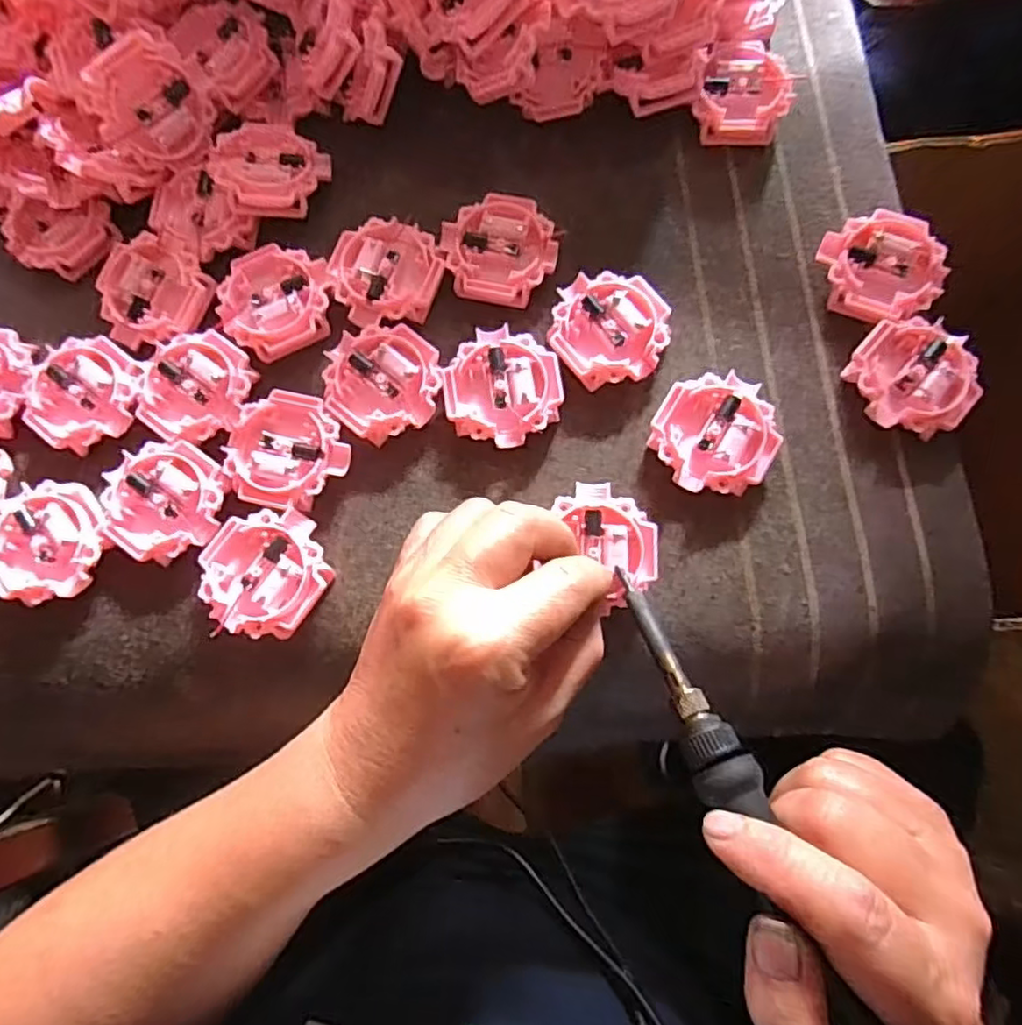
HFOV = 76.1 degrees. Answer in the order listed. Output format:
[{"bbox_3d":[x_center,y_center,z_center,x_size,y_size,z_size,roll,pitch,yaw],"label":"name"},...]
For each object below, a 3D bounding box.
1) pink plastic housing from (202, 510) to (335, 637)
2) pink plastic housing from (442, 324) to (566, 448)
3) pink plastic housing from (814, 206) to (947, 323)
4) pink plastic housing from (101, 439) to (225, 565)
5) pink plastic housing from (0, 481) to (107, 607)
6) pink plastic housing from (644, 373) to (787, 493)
[{"bbox_3d":[-0.105,0.027,0.282,0.050,0.016,0.052,0,85,4],"label":"pink plastic housing"},{"bbox_3d":[-0.004,-0.057,0.296,0.052,0.011,0.053,-1,78,2],"label":"pink plastic housing"},{"bbox_3d":[0.173,-0.113,0.304,0.051,0.015,0.051,-1,78,2],"label":"pink plastic housing"},{"bbox_3d":[-0.154,-0.005,0.294,0.052,0.014,0.052,-1,81,4],"label":"pink plastic housing"},{"bbox_3d":[-0.206,0.013,0.288,0.051,0.012,0.051,-1,78,2],"label":"pink plastic housing"},{"bbox_3d":[0.090,-0.035,0.290,0.051,0.016,0.054,-1,78,2],"label":"pink plastic housing"}]

